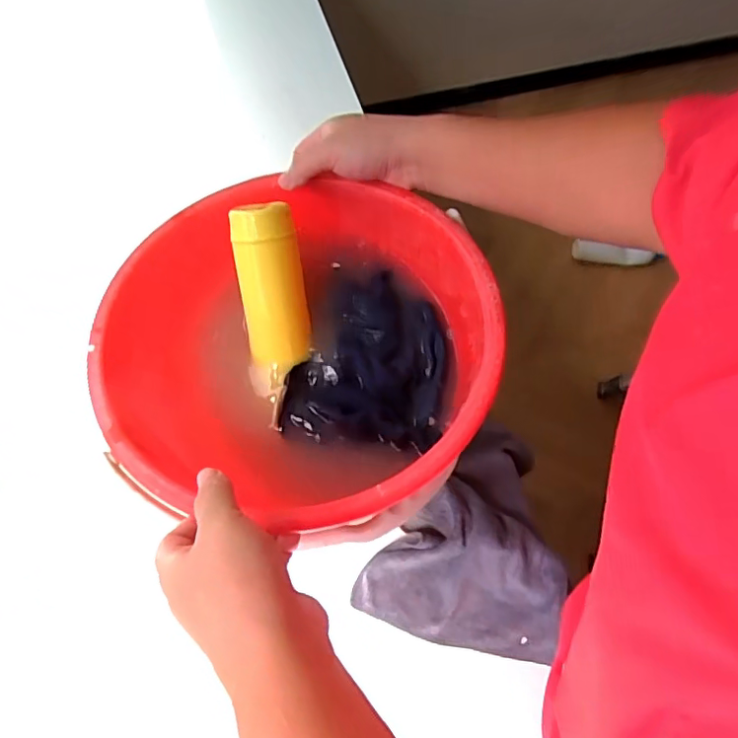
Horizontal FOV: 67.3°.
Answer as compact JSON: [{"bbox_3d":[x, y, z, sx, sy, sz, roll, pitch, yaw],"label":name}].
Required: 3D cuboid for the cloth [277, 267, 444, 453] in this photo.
[{"bbox_3d":[0.000,-0.010,0.476,0.127,0.035,0.145,6,64,3],"label":"cloth"}]

